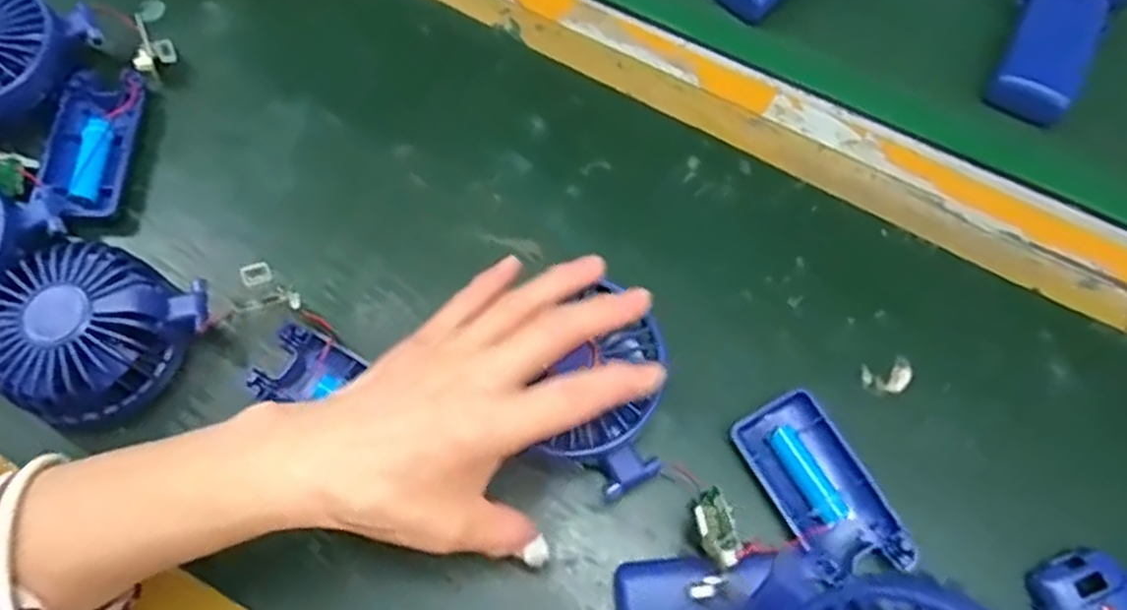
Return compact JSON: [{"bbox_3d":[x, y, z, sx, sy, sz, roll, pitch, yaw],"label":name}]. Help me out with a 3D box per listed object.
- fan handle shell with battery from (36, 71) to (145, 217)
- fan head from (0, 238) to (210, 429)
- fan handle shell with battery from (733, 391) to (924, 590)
[{"bbox_3d":[-0.260,-0.086,0.436,0.042,0.025,0.088,1,67,0],"label":"fan handle shell with battery"},{"bbox_3d":[-0.230,0.012,0.382,0.083,0.047,0.088,36,72,14],"label":"fan head"},{"bbox_3d":[0.119,0.086,0.367,0.045,0.021,0.088,-25,70,-10],"label":"fan handle shell with battery"}]

